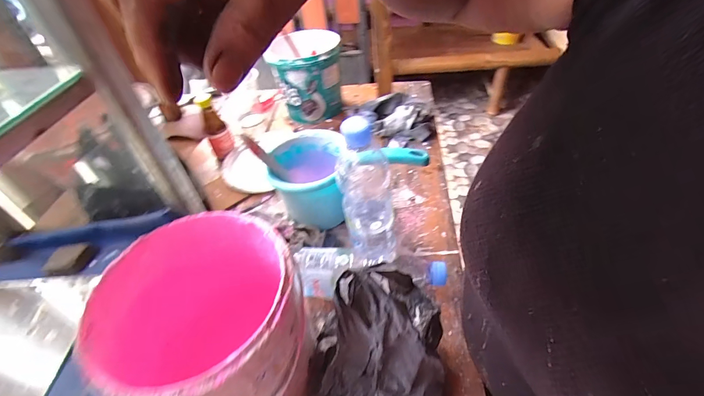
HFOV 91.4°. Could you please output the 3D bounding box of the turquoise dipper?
[{"bbox_3d":[-0.013,-0.040,0.577,0.228,0.125,0.136,-14,46,-8],"label":"turquoise dipper"}]

